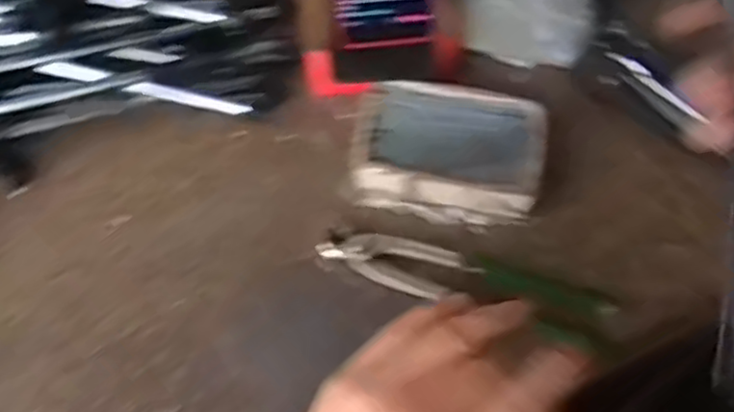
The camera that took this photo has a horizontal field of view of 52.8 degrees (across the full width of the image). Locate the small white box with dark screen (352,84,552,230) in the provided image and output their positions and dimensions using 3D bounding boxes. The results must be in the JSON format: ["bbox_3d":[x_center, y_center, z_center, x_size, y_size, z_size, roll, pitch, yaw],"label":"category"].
[{"bbox_3d":[0.060,-0.041,0.537,0.133,0.025,0.095,11,61,4],"label":"small white box with dark screen"}]

